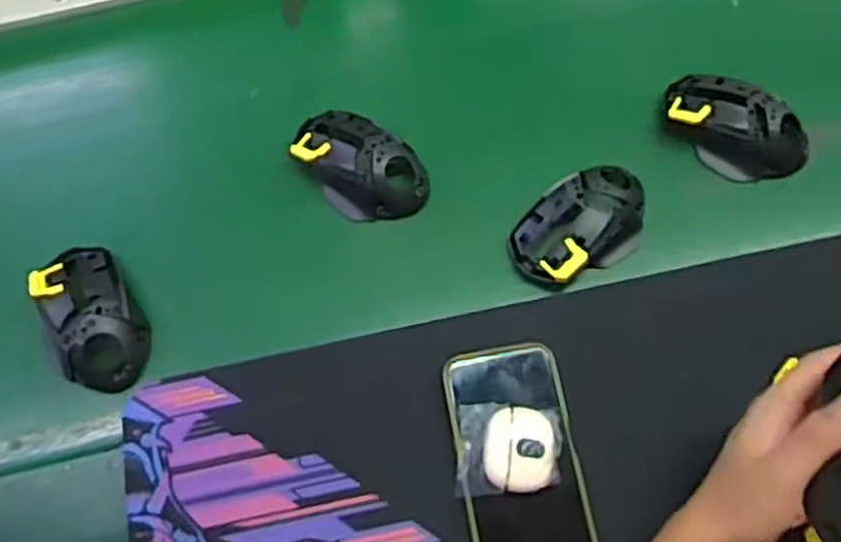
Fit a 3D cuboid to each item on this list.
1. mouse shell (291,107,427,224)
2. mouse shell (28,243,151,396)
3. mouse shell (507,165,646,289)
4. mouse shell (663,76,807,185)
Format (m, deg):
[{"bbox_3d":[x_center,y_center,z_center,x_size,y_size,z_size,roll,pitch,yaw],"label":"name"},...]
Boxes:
[{"bbox_3d":[-0.051,-0.084,0.609,0.115,0.035,0.069,33,74,12],"label":"mouse shell"},{"bbox_3d":[-0.244,0.035,0.578,0.064,0.035,0.115,-26,72,-8],"label":"mouse shell"},{"bbox_3d":[0.122,-0.035,0.580,0.110,0.032,0.070,-37,74,-12],"label":"mouse shell"},{"bbox_3d":[0.247,-0.114,0.607,0.112,0.045,0.054,38,75,13],"label":"mouse shell"}]

